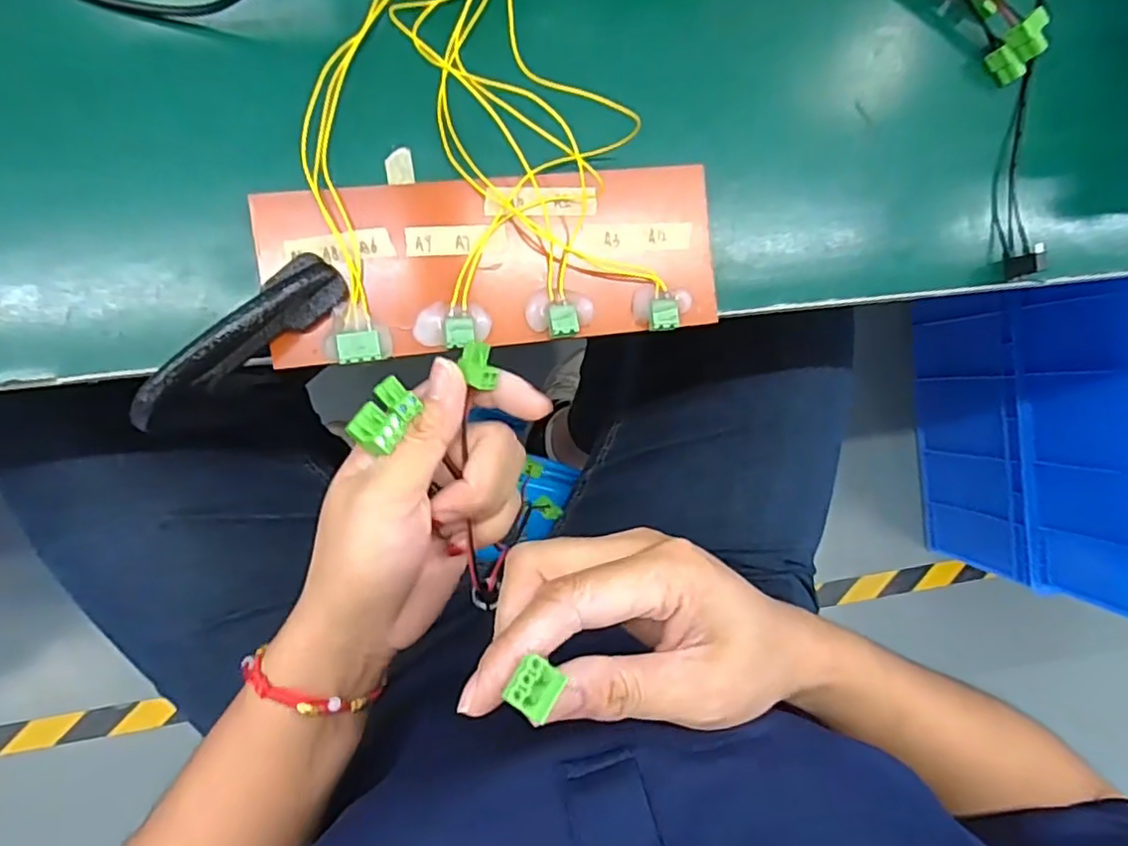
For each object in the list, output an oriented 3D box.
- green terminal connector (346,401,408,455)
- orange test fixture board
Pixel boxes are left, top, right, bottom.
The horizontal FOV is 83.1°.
[{"bbox_3d":[-0.077,0.002,0.262,0.019,0.010,0.017,31,88,-9],"label":"green terminal connector"},{"bbox_3d":[-0.028,-0.070,0.279,0.194,0.014,0.071,-7,94,-9],"label":"orange test fixture board"}]

